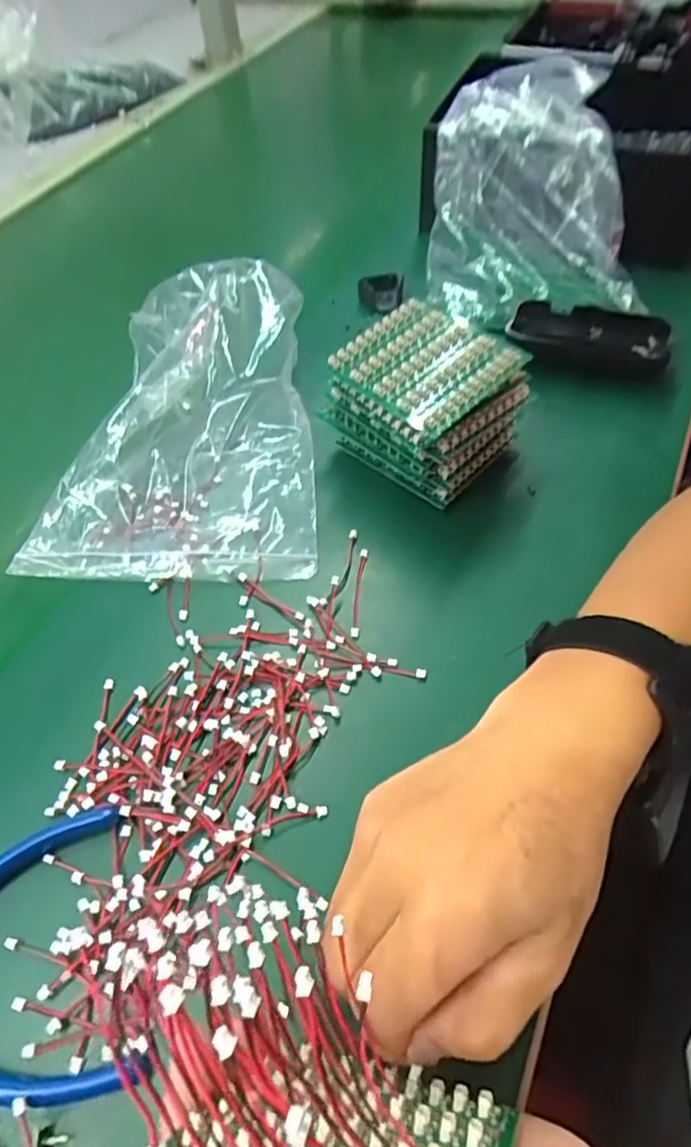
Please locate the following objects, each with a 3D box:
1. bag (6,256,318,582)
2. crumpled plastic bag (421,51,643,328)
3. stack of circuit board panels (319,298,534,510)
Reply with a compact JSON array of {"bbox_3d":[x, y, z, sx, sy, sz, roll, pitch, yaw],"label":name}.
[{"bbox_3d":[-0.109,-0.103,0.414,0.174,0.077,0.221,-4,54,2],"label":"bag"},{"bbox_3d":[0.135,-0.300,0.508,0.141,0.104,0.187,-4,54,2],"label":"crumpled plastic bag"},{"bbox_3d":[0.047,-0.100,0.395,0.087,0.080,0.090,-38,59,-21],"label":"stack of circuit board panels"}]

